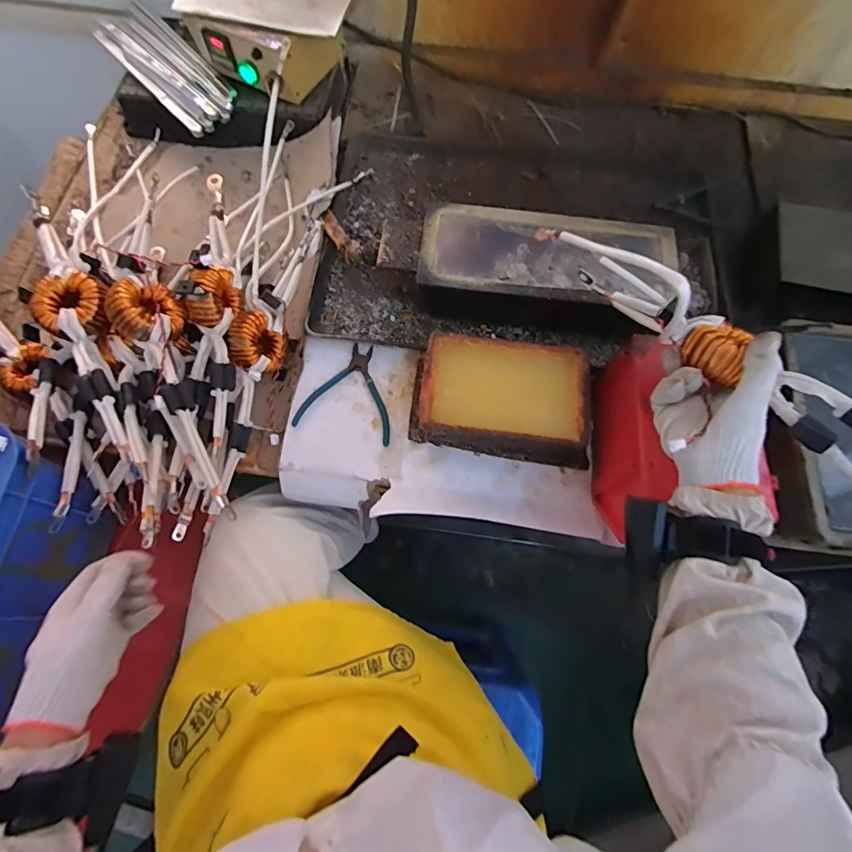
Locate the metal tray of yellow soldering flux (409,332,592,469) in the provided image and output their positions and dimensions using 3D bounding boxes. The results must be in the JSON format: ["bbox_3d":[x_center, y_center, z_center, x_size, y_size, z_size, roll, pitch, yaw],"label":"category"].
[{"bbox_3d":[0.097,-0.036,0.576,0.224,0.071,0.145,5,69,0],"label":"metal tray of yellow soldering flux"}]

